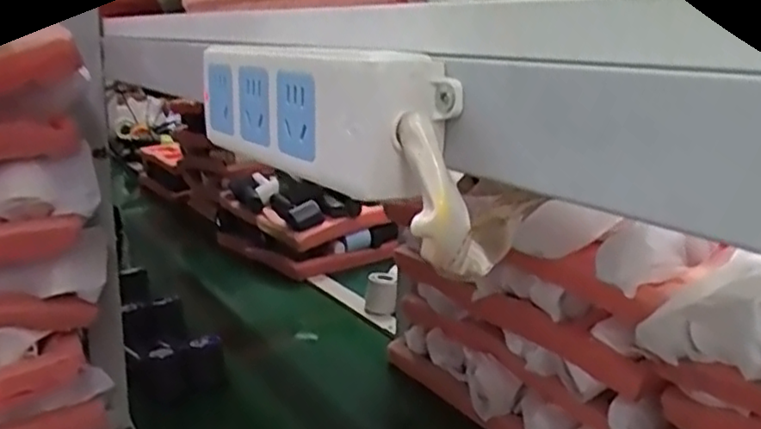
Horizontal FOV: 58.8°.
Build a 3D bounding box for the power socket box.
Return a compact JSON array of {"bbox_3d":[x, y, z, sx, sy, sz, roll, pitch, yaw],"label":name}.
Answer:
[{"bbox_3d":[-0.036,-0.048,0.301,0.034,0.050,0.177,-7,17,-32],"label":"power socket box"}]

